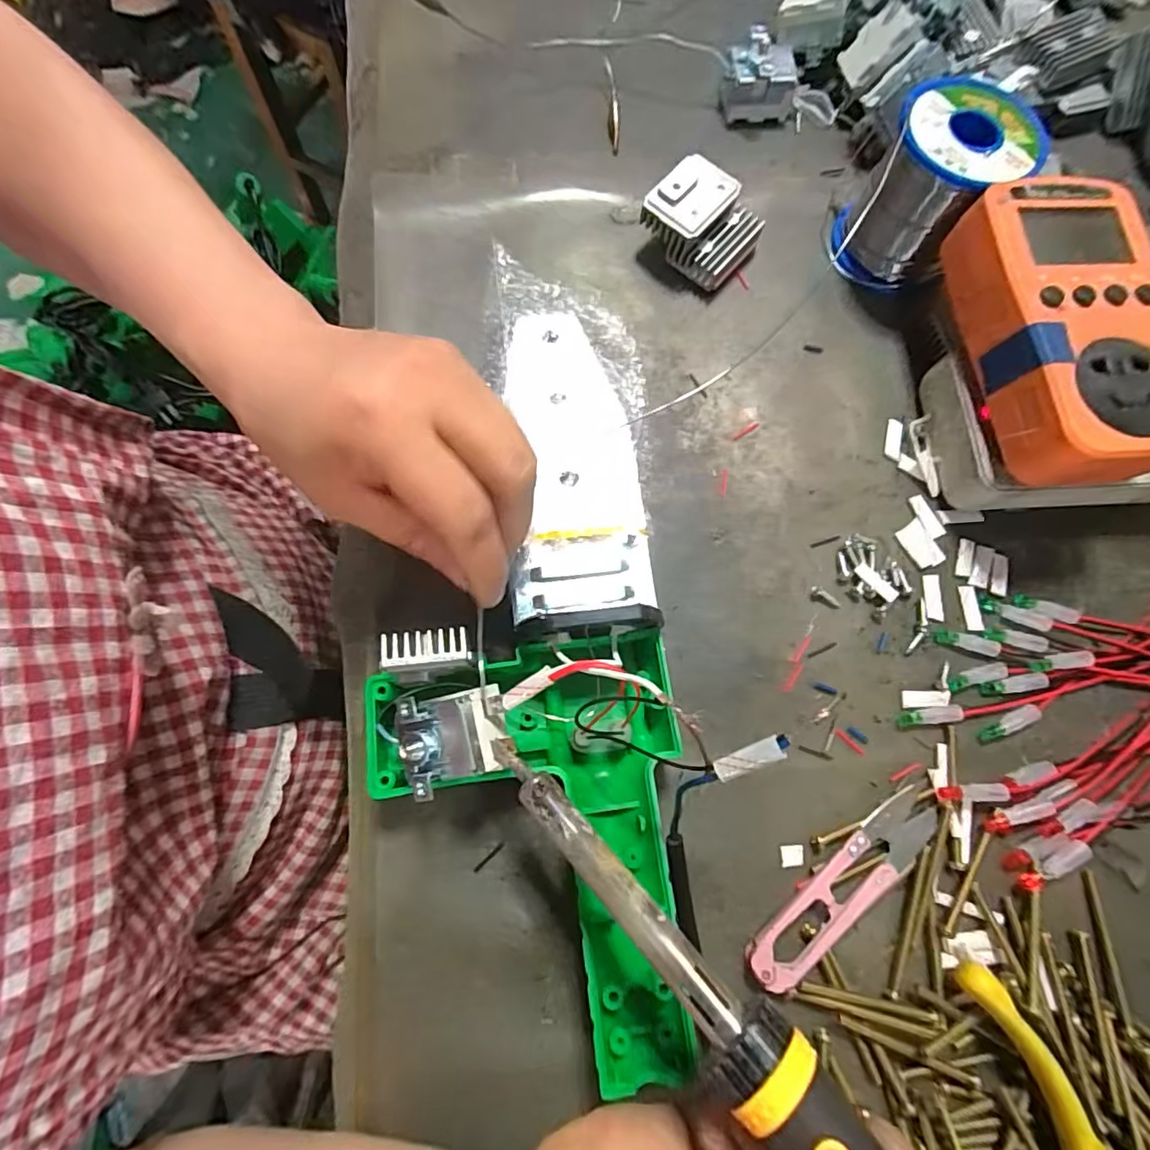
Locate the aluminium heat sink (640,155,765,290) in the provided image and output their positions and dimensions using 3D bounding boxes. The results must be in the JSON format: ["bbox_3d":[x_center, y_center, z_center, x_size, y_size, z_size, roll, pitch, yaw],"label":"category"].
[{"bbox_3d":[0.066,-0.180,0.287,0.052,0.030,0.042,36,78,7],"label":"aluminium heat sink"}]

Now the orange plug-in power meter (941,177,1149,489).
[{"bbox_3d":[0.204,-0.100,0.233,0.063,0.031,0.123,-4,76,-3],"label":"orange plug-in power meter"}]

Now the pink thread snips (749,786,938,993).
[{"bbox_3d":[0.107,0.124,0.221,0.096,0.012,0.022,-34,79,-9],"label":"pink thread snips"}]

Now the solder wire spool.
[{"bbox_3d":[0.175,-0.190,0.275,0.061,0.065,0.069,36,78,7],"label":"solder wire spool"}]

